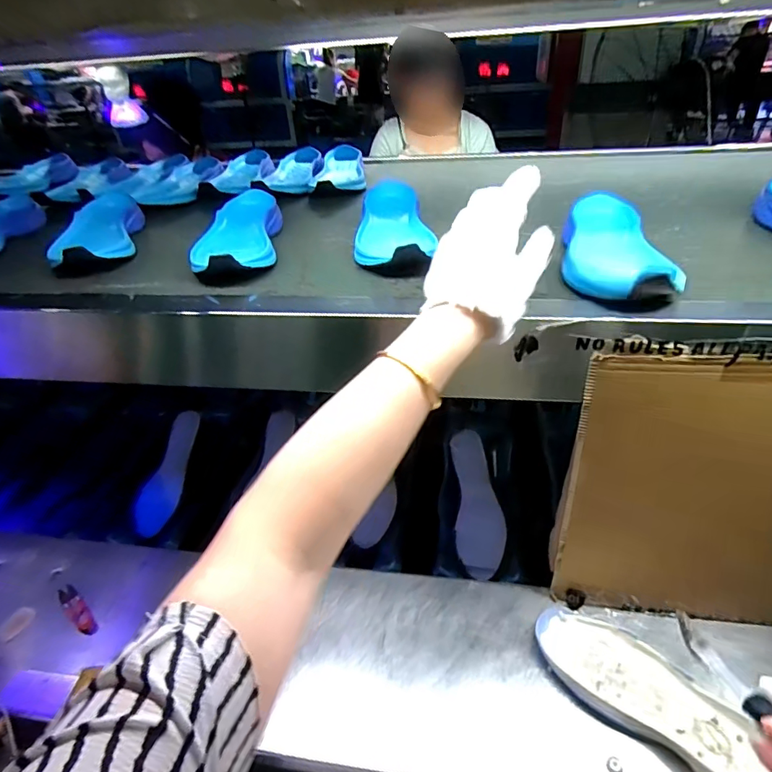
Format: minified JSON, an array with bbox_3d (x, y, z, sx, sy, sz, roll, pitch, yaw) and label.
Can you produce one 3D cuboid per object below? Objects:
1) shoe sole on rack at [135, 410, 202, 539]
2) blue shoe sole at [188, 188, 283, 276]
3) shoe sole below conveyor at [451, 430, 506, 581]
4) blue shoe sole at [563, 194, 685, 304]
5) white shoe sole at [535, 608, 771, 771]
[{"bbox_3d":[-0.403,0.155,0.895,0.060,0.036,0.243,3,60,12],"label":"shoe sole on rack"},{"bbox_3d":[-0.190,-0.198,0.631,0.092,0.047,0.241,-6,36,-1],"label":"blue shoe sole"},{"bbox_3d":[0.149,0.189,0.794,0.075,0.014,0.235,-4,64,2],"label":"shoe sole below conveyor"},{"bbox_3d":[0.253,-0.156,0.530,0.109,0.046,0.209,6,37,15],"label":"blue shoe sole"},{"bbox_3d":[0.301,0.355,0.539,0.098,0.022,0.271,-31,44,-31],"label":"white shoe sole"}]

